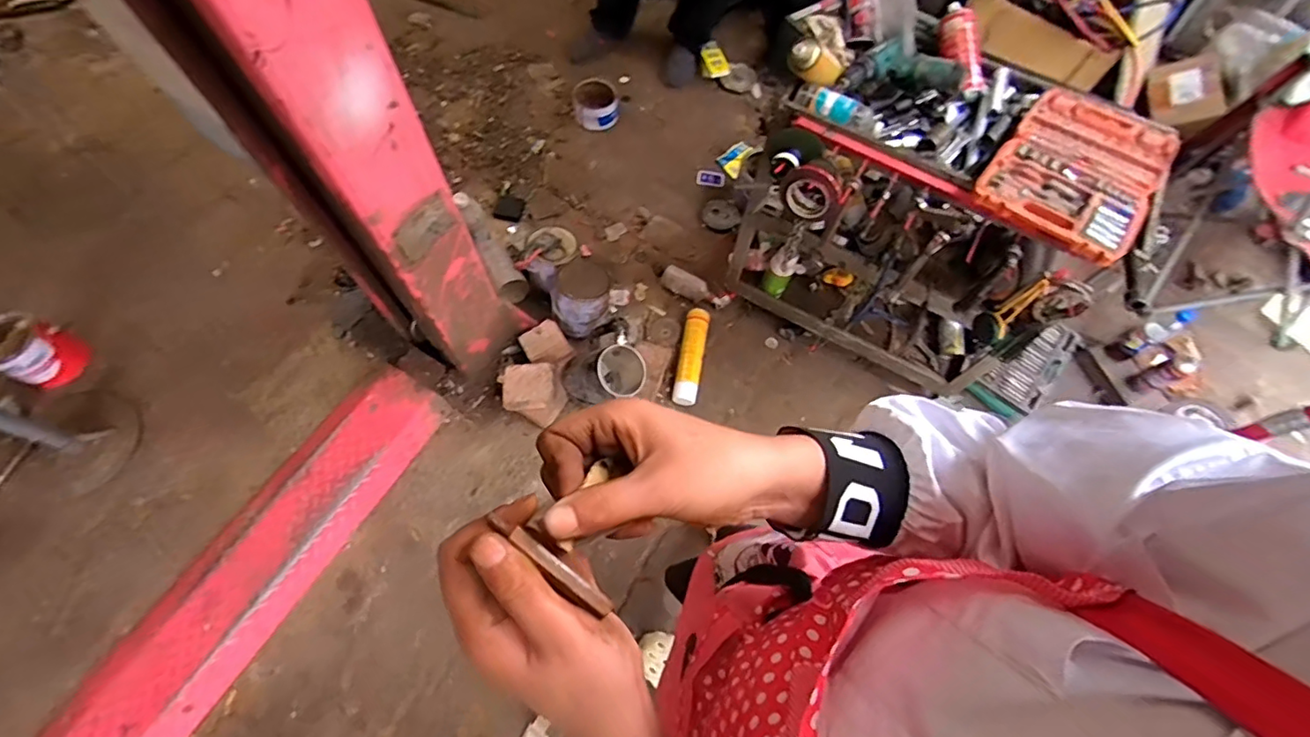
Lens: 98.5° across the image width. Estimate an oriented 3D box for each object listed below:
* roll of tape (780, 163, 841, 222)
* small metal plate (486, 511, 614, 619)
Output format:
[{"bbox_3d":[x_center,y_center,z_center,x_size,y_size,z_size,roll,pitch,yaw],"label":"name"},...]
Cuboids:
[{"bbox_3d":[0.291,-0.328,1.053,0.111,0.106,0.034,32,69,11],"label":"roll of tape"},{"bbox_3d":[-0.048,0.092,0.265,0.067,0.005,0.008,41,72,-4],"label":"small metal plate"}]

